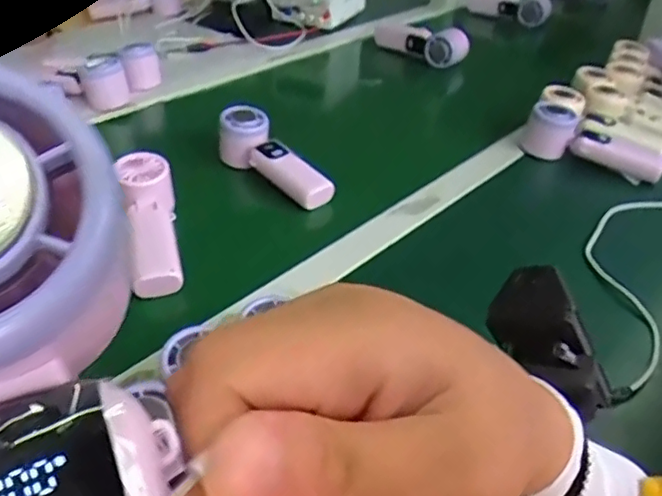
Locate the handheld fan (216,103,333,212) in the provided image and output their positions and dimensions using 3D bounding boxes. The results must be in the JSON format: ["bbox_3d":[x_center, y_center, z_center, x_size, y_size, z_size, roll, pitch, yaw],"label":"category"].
[{"bbox_3d":[-0.064,-0.106,0.685,0.053,0.056,0.162,-24,45,-32],"label":"handheld fan"}]

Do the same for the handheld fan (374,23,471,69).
[{"bbox_3d":[0.163,-0.377,1.104,0.198,0.053,0.056,29,44,29],"label":"handheld fan"}]

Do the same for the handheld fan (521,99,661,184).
[{"bbox_3d":[0.343,-0.134,0.793,0.174,0.071,0.069,25,42,25],"label":"handheld fan"}]

